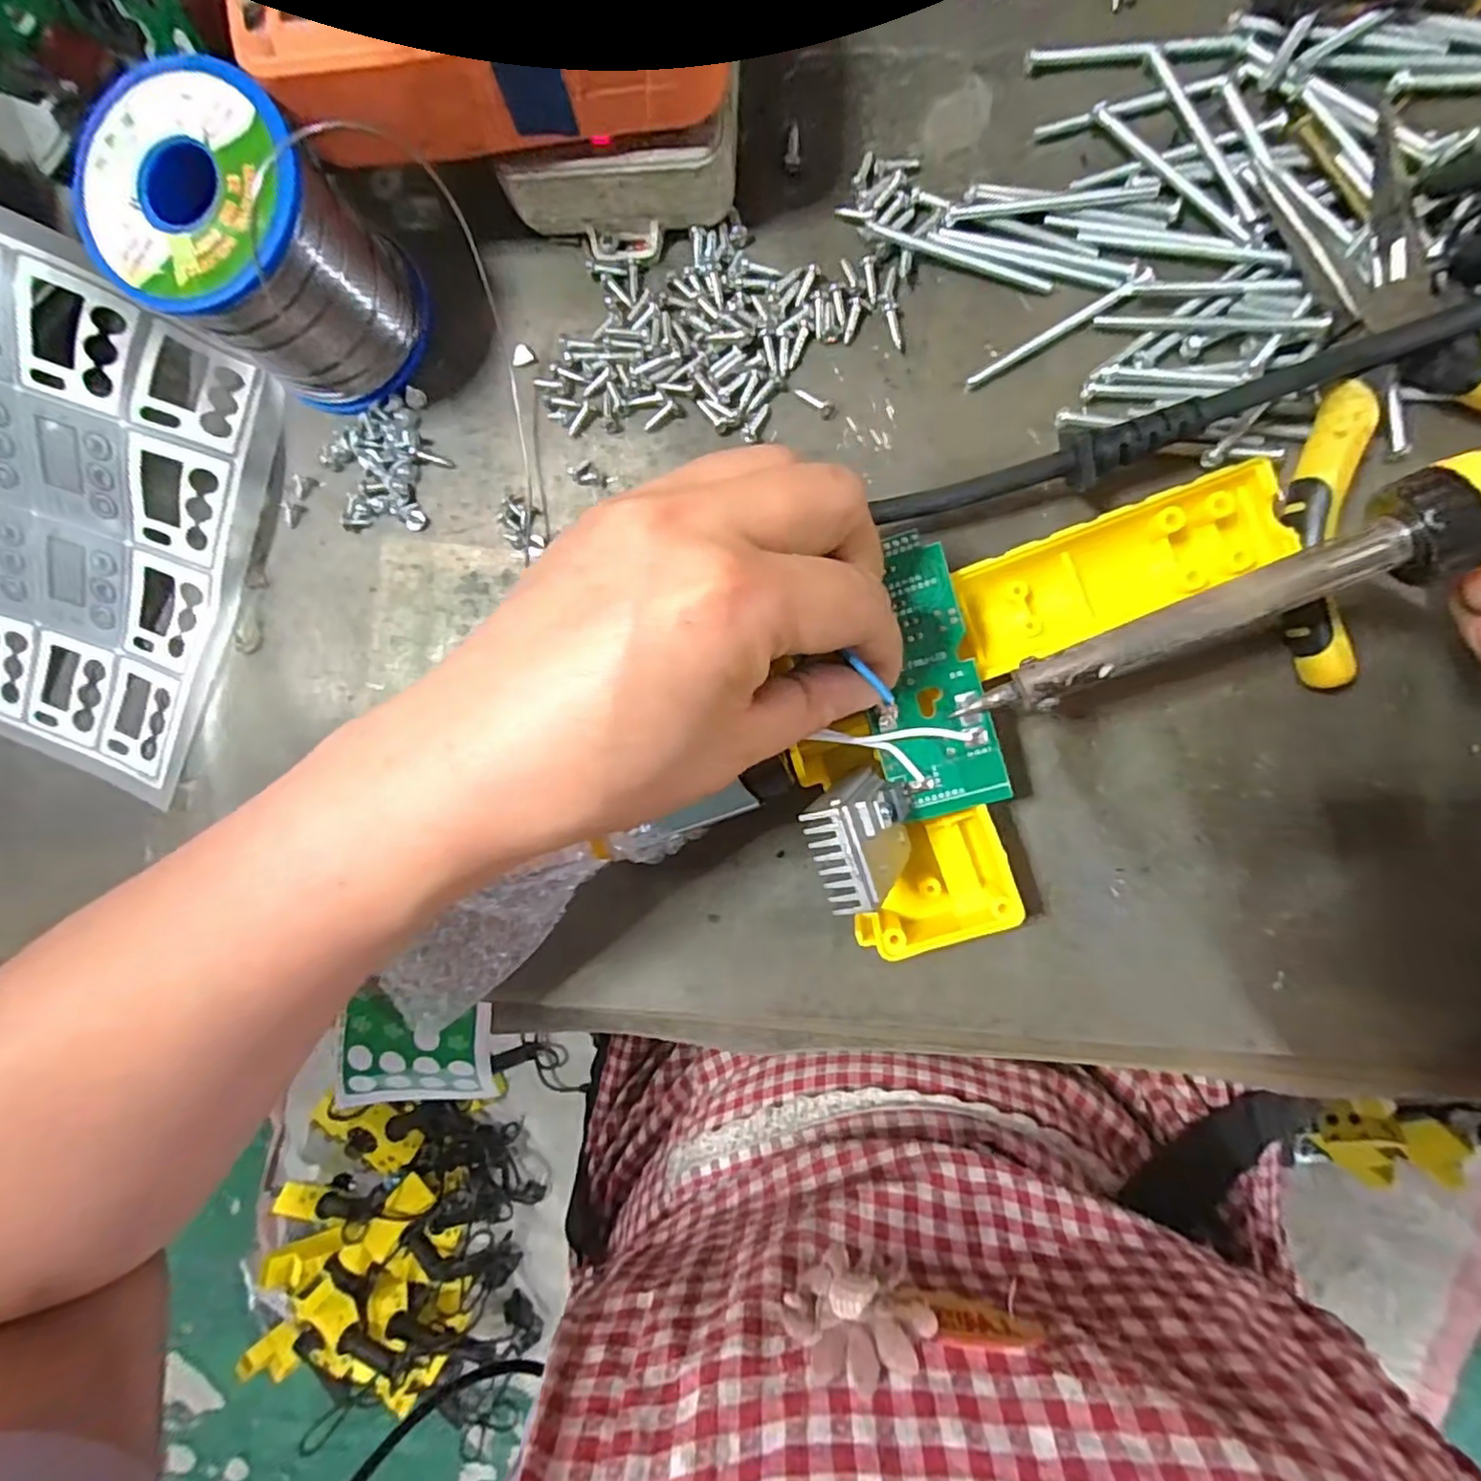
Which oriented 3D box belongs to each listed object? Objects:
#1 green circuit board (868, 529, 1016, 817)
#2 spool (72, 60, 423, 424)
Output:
[{"bbox_3d":[0.055,-0.018,0.188,0.034,0.004,0.080,-9,98,7],"label":"green circuit board"},{"bbox_3d":[-0.147,-0.152,0.205,0.061,0.062,0.061,0,93,6],"label":"spool"}]

